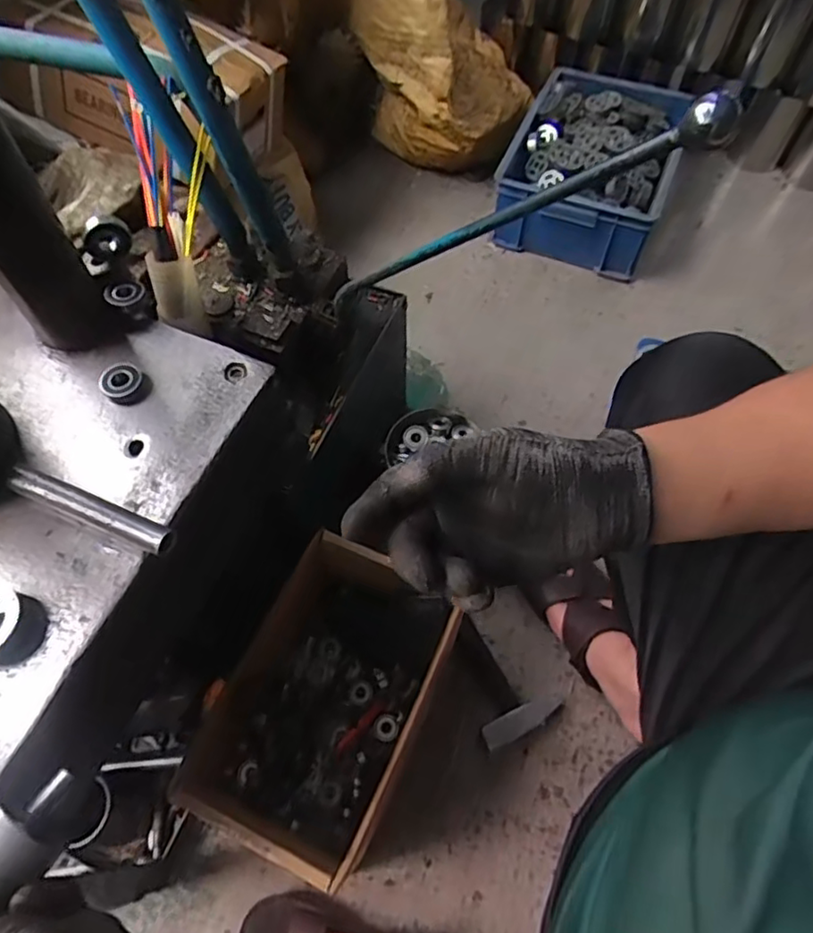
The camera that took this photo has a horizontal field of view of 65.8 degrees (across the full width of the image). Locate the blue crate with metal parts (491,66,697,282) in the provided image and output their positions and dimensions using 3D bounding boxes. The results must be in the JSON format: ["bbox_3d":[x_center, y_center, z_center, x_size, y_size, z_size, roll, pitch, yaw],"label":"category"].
[{"bbox_3d":[0.373,-0.602,1.252,0.300,0.157,0.470,20,63,11],"label":"blue crate with metal parts"}]

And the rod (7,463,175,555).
[{"bbox_3d":[-0.233,0.033,0.467,0.138,0.020,0.021,21,63,11],"label":"rod"}]

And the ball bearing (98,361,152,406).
[{"bbox_3d":[-0.237,-0.070,0.529,0.036,0.016,0.034,0,61,0],"label":"ball bearing"}]

